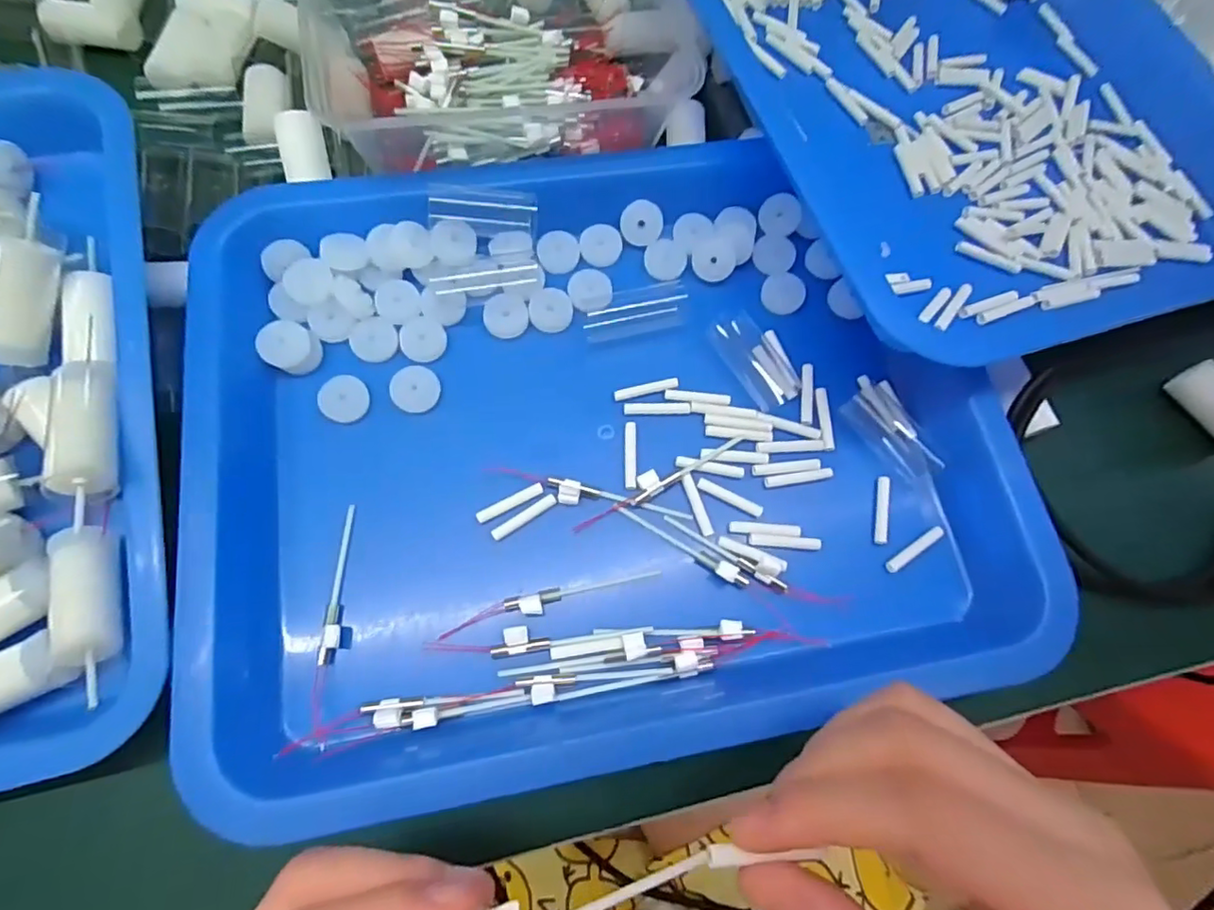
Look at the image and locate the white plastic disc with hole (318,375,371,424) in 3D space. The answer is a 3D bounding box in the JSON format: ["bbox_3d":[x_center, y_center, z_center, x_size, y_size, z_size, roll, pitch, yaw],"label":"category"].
[{"bbox_3d":[-0.117,-0.025,0.265,0.020,0.006,0.021,1,72,-4],"label":"white plastic disc with hole"}]

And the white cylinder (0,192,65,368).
[{"bbox_3d":[-0.229,-0.067,0.235,0.015,0.015,0.064,16,97,3],"label":"white cylinder"}]

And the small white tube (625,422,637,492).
[{"bbox_3d":[0.011,0.000,0.265,0.005,0.004,0.032,2,72,-3],"label":"small white tube"}]

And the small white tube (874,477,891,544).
[{"bbox_3d":[0.122,0.024,0.263,0.006,0.004,0.030,12,71,0],"label":"small white tube"}]

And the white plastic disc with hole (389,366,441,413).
[{"bbox_3d":[-0.086,-0.030,0.269,0.021,0.005,0.021,1,72,-4],"label":"white plastic disc with hole"}]

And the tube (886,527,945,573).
[{"bbox_3d":[0.133,0.040,0.256,0.031,0.004,0.005,-32,77,-13],"label":"tube"}]

